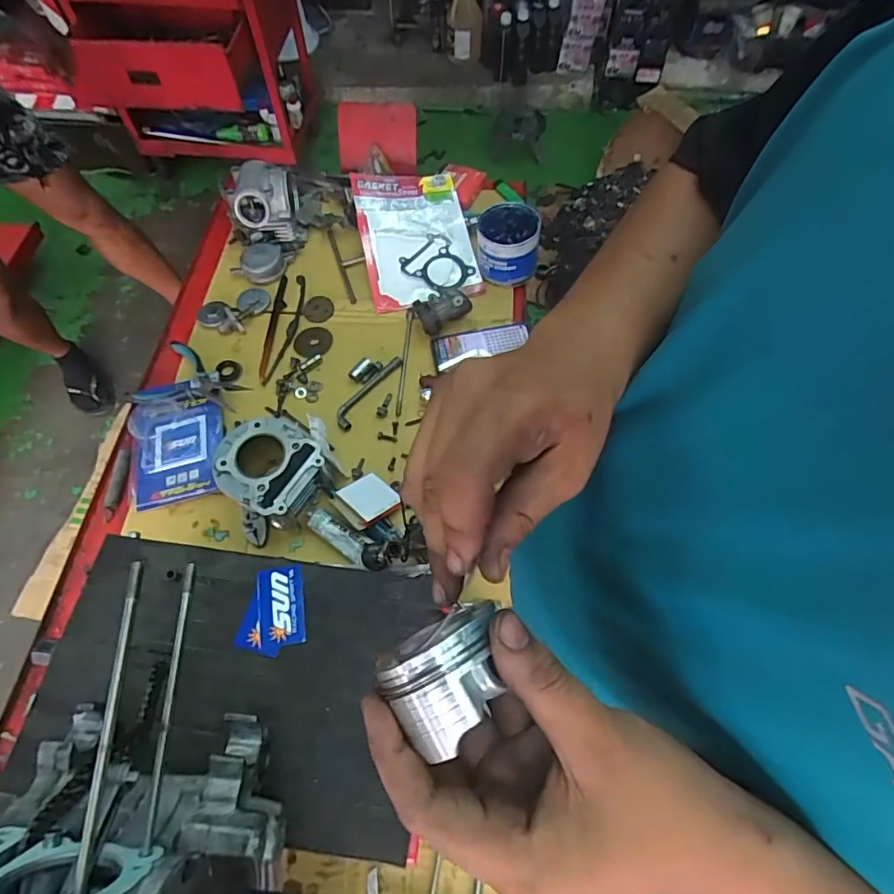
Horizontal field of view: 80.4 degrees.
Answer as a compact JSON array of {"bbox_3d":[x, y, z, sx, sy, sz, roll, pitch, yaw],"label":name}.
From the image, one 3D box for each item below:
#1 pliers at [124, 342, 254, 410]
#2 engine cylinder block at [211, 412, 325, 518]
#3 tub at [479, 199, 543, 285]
[{"bbox_3d":[-0.382,-0.090,0.804,0.161,0.034,0.114,21,64,11],"label":"pliers"},{"bbox_3d":[-0.226,0.032,0.700,0.139,0.085,0.121,25,65,13],"label":"engine cylinder block"},{"bbox_3d":[0.101,-0.341,0.886,0.097,0.081,0.100,0,62,0],"label":"tub"}]

